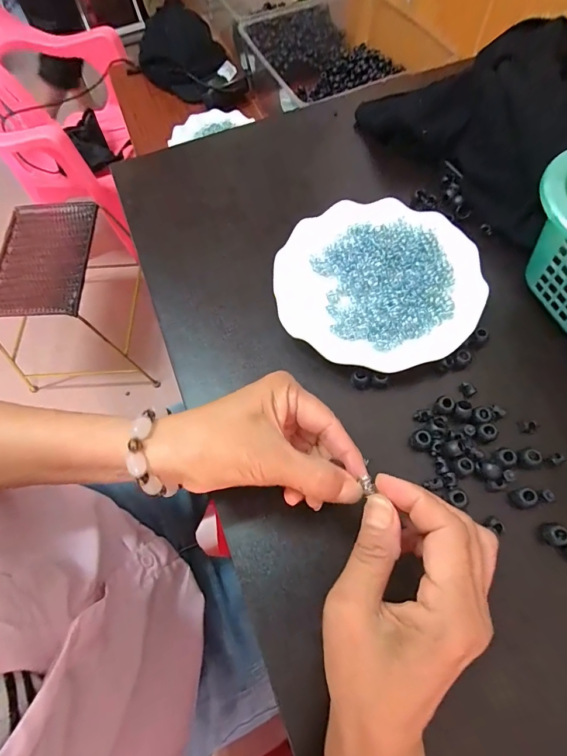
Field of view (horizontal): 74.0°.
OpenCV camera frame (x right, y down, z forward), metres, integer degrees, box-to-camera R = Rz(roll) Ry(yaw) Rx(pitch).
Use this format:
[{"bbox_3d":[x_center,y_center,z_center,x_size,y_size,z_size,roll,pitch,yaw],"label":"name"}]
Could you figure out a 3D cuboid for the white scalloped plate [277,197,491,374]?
[{"bbox_3d":[0.085,-0.092,0.343,0.177,0.014,0.173,-1,62,2],"label":"white scalloped plate"}]

